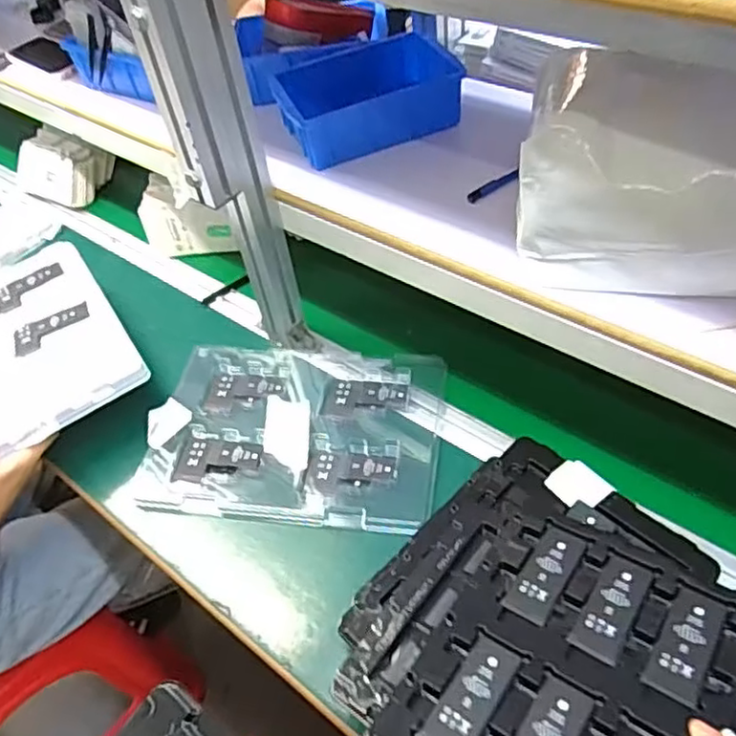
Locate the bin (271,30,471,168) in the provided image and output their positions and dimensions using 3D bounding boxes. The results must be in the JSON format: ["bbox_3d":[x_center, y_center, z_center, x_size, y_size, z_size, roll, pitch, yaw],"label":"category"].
[{"bbox_3d":[-0.004,-0.316,0.764,0.189,0.063,0.146,-18,47,-10],"label":"bin"}]

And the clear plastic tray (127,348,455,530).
[{"bbox_3d":[-0.083,0.070,0.778,0.330,0.025,0.239,5,48,11],"label":"clear plastic tray"}]

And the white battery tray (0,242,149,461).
[{"bbox_3d":[-0.453,-0.019,0.825,0.278,0.029,0.322,-30,55,-16],"label":"white battery tray"}]

